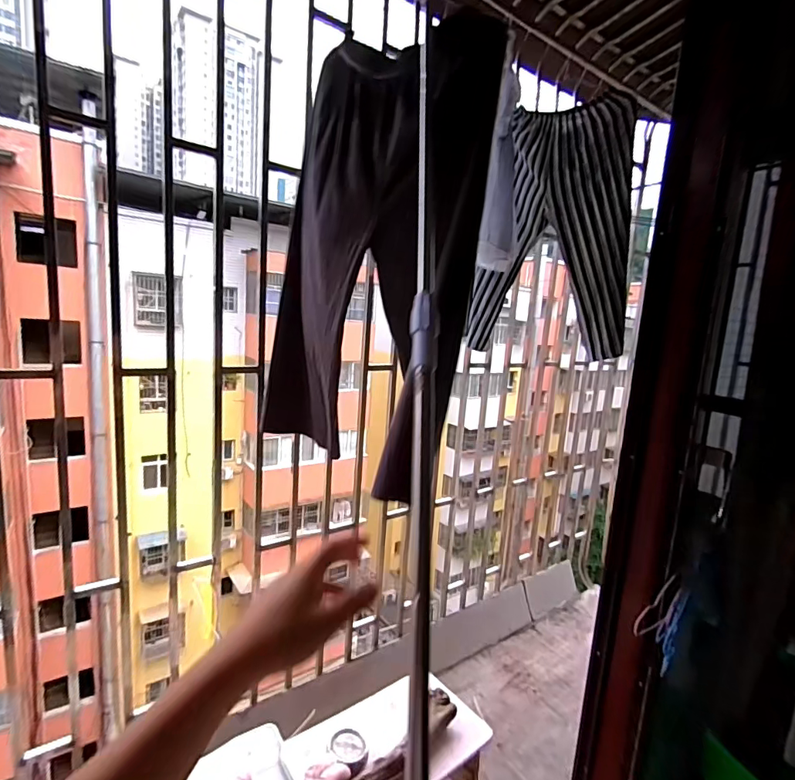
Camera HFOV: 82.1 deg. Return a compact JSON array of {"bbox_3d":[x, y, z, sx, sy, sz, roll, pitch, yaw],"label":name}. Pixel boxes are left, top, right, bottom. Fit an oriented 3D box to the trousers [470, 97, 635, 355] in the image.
[{"bbox_3d":[0.499,-0.492,1.465,0.480,0.741,0.106,9,10,29],"label":"trousers"}]

